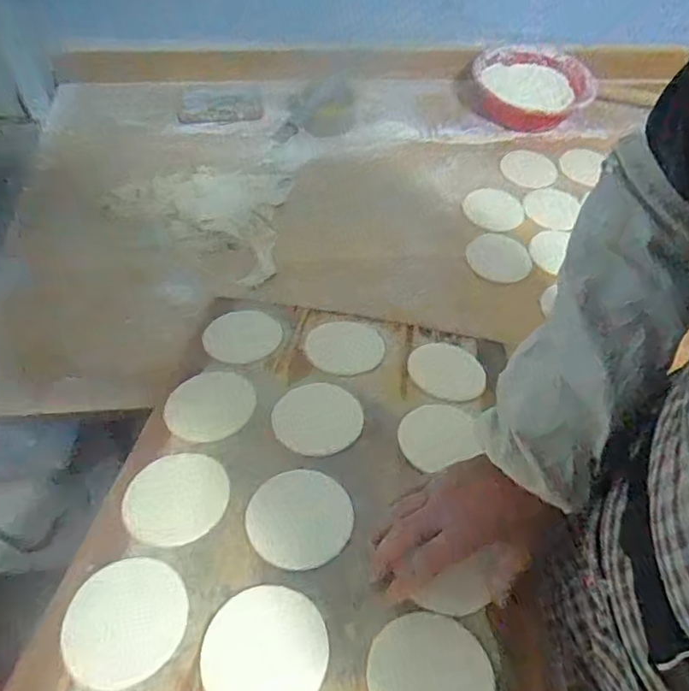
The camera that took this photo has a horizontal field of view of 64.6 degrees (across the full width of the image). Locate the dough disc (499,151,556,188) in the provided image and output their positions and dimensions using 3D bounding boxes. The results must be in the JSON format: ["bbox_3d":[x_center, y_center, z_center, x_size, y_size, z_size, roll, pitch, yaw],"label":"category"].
[{"bbox_3d":[0.315,-0.303,0.933,0.089,0.010,0.095,1,57,-2],"label":"dough disc"}]

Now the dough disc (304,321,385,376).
[{"bbox_3d":[0.000,0.000,0.683,0.105,0.006,0.090,-18,50,-30],"label":"dough disc"}]

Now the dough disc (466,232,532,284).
[{"bbox_3d":[0.236,-0.135,0.834,0.095,0.010,0.086,29,61,15],"label":"dough disc"}]

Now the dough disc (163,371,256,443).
[{"bbox_3d":[-0.147,0.066,0.596,0.091,0.012,0.095,5,39,-4],"label":"dough disc"}]

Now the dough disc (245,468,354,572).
[{"bbox_3d":[-0.041,0.158,0.505,0.096,0.004,0.095,4,41,-4],"label":"dough disc"}]

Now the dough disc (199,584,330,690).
[{"bbox_3d":[-0.062,0.238,0.426,0.095,0.012,0.092,-3,58,-4],"label":"dough disc"}]

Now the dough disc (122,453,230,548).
[{"bbox_3d":[-0.157,0.142,0.512,0.091,0.004,0.088,-8,50,-18],"label":"dough disc"}]

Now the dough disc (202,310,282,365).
[{"bbox_3d":[-0.127,-0.014,0.680,0.096,0.011,0.083,-28,66,-28],"label":"dough disc"}]

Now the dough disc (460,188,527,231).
[{"bbox_3d":[0.242,-0.221,0.888,0.099,0.014,0.080,30,61,16],"label":"dough disc"}]

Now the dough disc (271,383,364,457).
[{"bbox_3d":[-0.029,0.077,0.590,0.095,0.005,0.089,5,48,-6],"label":"dough disc"}]

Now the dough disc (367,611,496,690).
[{"bbox_3d":[0.066,0.255,0.415,0.091,0.004,0.093,-11,49,-5],"label":"dough disc"}]

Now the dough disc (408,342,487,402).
[{"bbox_3d":[0.123,0.030,0.665,0.086,0.005,0.098,-12,44,-11],"label":"dough disc"}]

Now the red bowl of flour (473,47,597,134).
[{"bbox_3d":[0.340,-0.476,1.009,0.189,0.068,0.168,-27,62,-18],"label":"red bowl of flour"}]

